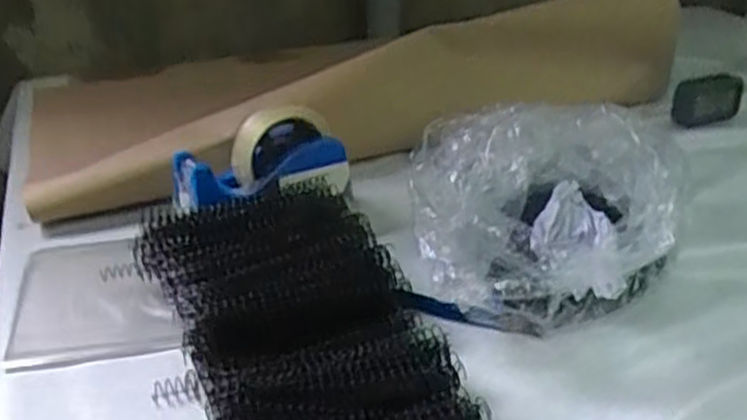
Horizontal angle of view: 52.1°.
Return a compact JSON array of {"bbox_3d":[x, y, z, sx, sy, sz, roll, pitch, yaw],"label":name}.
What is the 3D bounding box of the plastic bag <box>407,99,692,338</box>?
[{"bbox_3d":[0.137,0.005,0.595,0.175,0.133,0.197,13,30,25],"label":"plastic bag"}]

